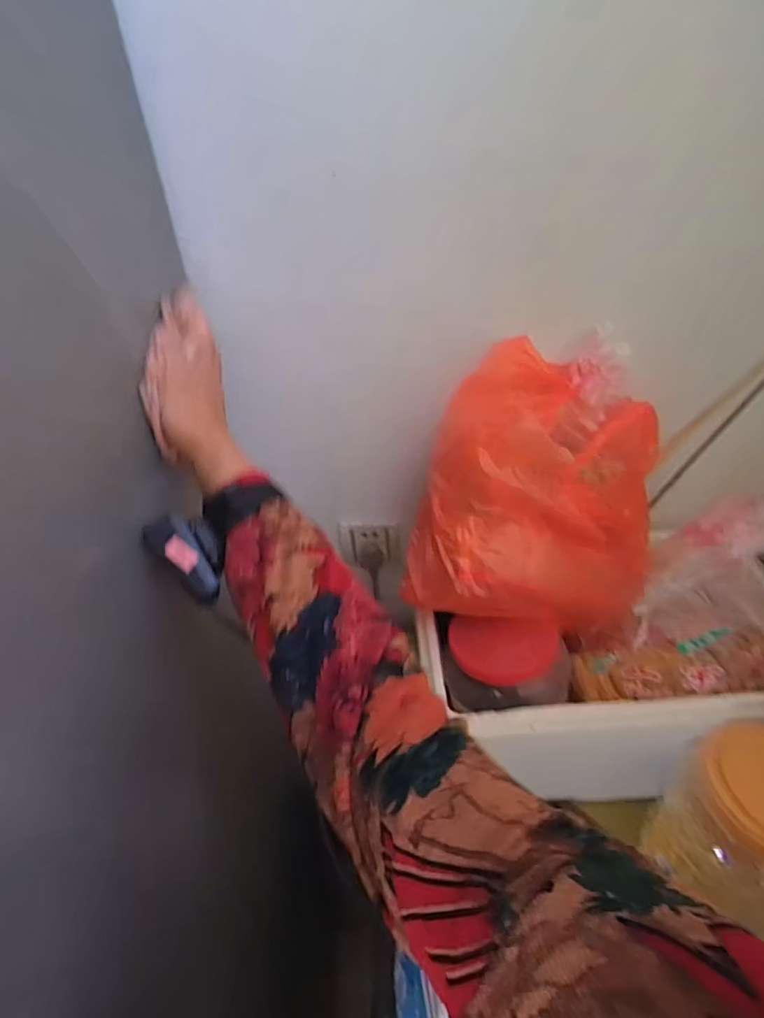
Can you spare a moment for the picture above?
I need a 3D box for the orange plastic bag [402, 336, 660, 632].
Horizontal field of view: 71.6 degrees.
[{"bbox_3d":[0.173,-0.021,0.577,0.238,0.208,0.241,17,44,23],"label":"orange plastic bag"}]

